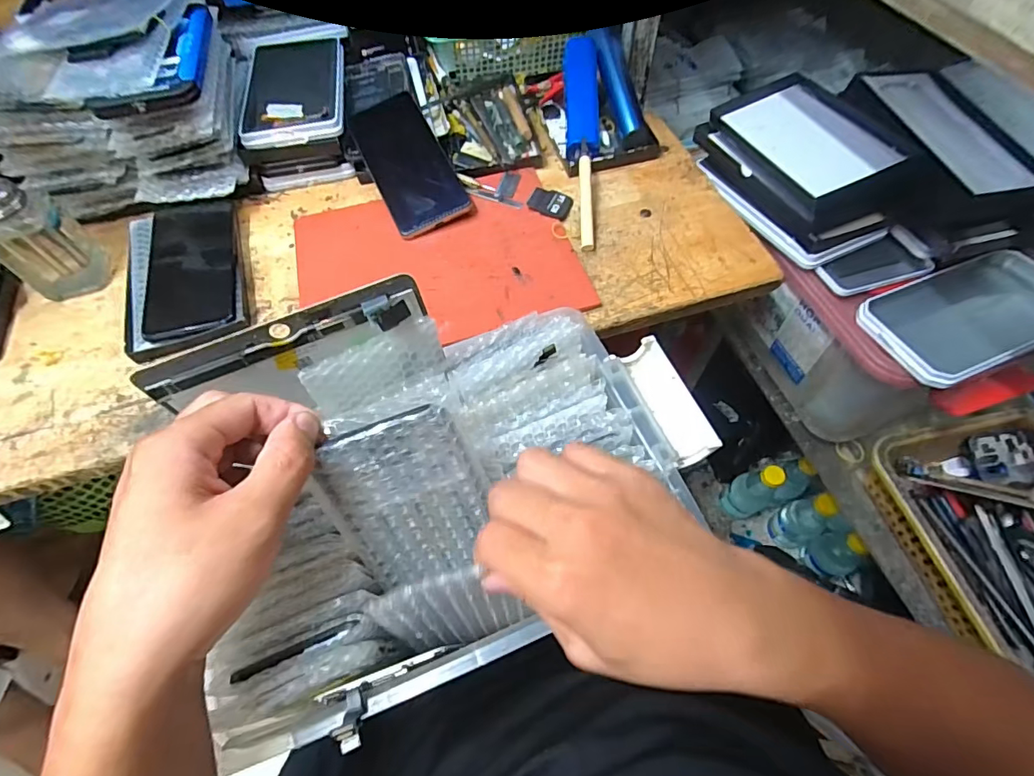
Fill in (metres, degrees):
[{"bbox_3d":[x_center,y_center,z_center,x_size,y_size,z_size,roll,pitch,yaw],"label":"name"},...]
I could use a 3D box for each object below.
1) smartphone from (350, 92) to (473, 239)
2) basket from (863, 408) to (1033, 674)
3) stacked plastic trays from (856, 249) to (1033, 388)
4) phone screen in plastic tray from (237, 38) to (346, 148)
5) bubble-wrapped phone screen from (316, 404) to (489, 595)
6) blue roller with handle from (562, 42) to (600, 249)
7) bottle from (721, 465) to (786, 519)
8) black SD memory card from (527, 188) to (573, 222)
[{"bbox_3d":[-0.109,-0.226,0.493,0.073,0.014,0.153,-24,79,-12],"label":"smartphone"},{"bbox_3d":[0.452,0.154,0.425,0.169,0.111,0.277,-10,59,-3],"label":"basket"},{"bbox_3d":[0.402,-0.066,0.432,0.182,0.033,0.096,-21,66,-10],"label":"stacked plastic trays"},{"bbox_3d":[-0.237,-0.324,0.526,0.101,0.017,0.177,-10,59,-3],"label":"phone screen in plastic tray"},{"bbox_3d":[-0.058,0.065,0.272,0.075,0.118,0.006,-16,31,-5],"label":"bubble-wrapped phone screen"},{"bbox_3d":[0.067,-0.250,0.502,0.033,0.032,0.246,-6,73,23],"label":"blue roller with handle"},{"bbox_3d":[0.417,0.171,0.848,0.068,0.175,0.063,-22,61,-10],"label":"bottle"},{"bbox_3d":[0.033,-0.186,0.495,0.042,0.004,0.037,20,62,14],"label":"black SD memory card"}]

